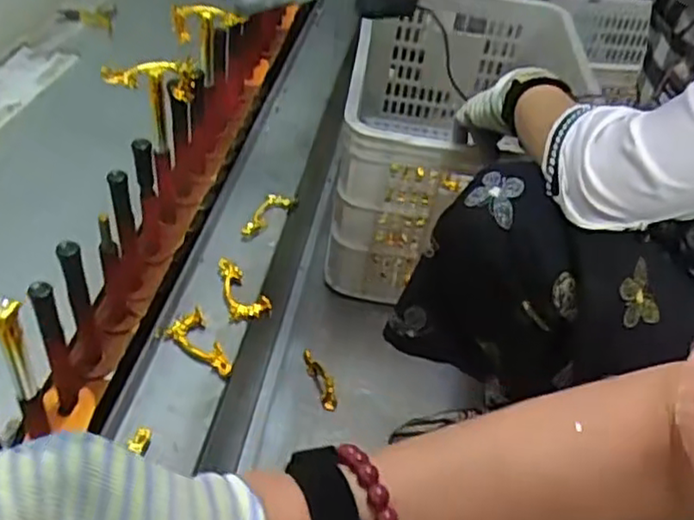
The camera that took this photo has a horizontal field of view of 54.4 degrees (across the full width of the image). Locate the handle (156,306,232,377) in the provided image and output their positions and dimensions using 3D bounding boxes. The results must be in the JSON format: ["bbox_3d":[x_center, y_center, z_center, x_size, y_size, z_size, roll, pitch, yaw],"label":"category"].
[{"bbox_3d":[-0.149,0.085,0.655,0.045,0.018,0.082,-19,48,-26],"label":"handle"}]

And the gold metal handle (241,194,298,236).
[{"bbox_3d":[-0.096,-0.054,0.814,0.031,0.019,0.083,26,46,20],"label":"gold metal handle"}]

